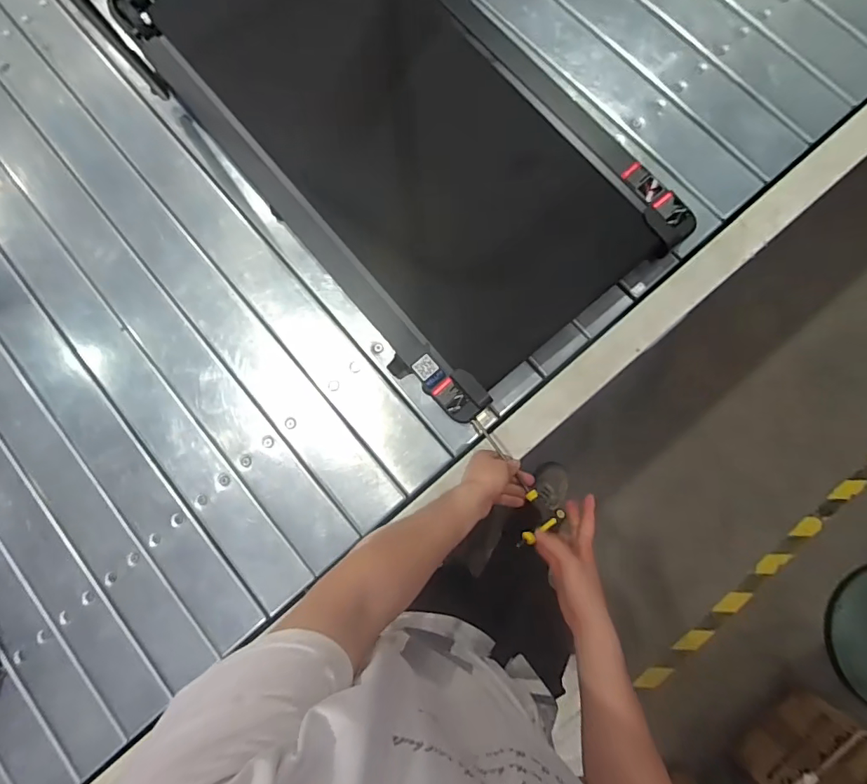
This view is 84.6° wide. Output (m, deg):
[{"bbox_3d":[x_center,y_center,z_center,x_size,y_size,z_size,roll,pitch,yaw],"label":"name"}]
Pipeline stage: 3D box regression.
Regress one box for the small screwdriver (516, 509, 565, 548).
[{"bbox_3d":[0.153,0.192,0.671,0.093,0.014,0.017,-25,80,-25],"label":"small screwdriver"}]

